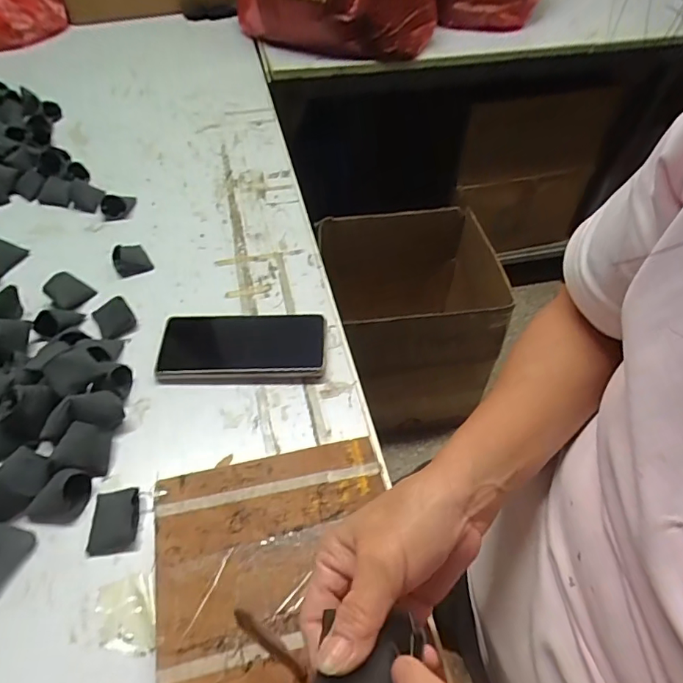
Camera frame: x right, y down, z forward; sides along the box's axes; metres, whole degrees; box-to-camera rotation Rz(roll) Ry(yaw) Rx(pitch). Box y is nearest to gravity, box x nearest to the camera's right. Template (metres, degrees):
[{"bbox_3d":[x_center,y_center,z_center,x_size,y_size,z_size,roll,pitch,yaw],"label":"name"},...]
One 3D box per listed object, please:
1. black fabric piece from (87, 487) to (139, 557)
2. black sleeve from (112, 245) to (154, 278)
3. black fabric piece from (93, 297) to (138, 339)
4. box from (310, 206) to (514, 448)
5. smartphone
[{"bbox_3d":[-0.174,0.139,0.377,0.033,0.005,0.047,-5,60,0],"label":"black fabric piece"},{"bbox_3d":[-0.240,-0.094,0.558,0.037,0.017,0.038,-27,57,-21],"label":"black sleeve"},{"bbox_3d":[-0.234,-0.023,0.506,0.035,0.013,0.039,-31,85,-15],"label":"black fabric piece"},{"bbox_3d":[0.159,-0.032,1.184,0.367,0.438,0.342,-7,51,-7],"label":"box"},{"bbox_3d":[-0.097,0.005,0.483,0.159,0.014,0.079,0,51,-2],"label":"smartphone"}]

